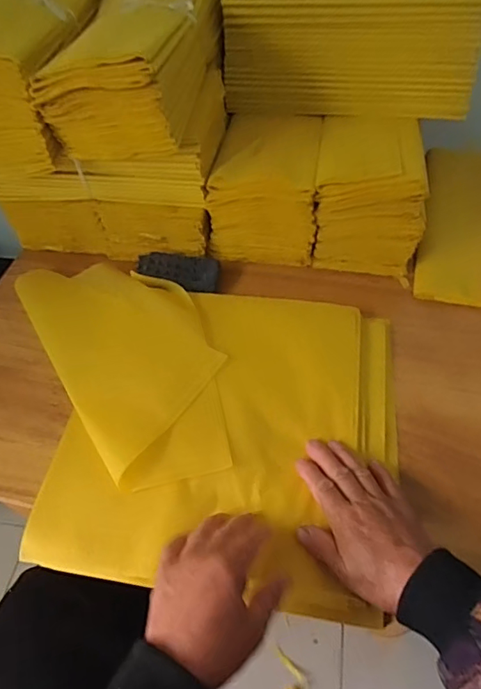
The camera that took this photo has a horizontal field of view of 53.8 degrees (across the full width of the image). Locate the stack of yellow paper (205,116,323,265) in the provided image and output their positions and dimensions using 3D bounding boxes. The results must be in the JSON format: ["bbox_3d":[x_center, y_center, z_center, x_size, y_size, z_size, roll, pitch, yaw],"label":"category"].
[{"bbox_3d":[0.038,-0.216,0.641,0.132,0.115,0.173,6,54,8],"label":"stack of yellow paper"}]

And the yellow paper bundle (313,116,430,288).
[{"bbox_3d":[0.166,-0.206,0.618,0.132,0.132,0.178,6,54,8],"label":"yellow paper bundle"}]

